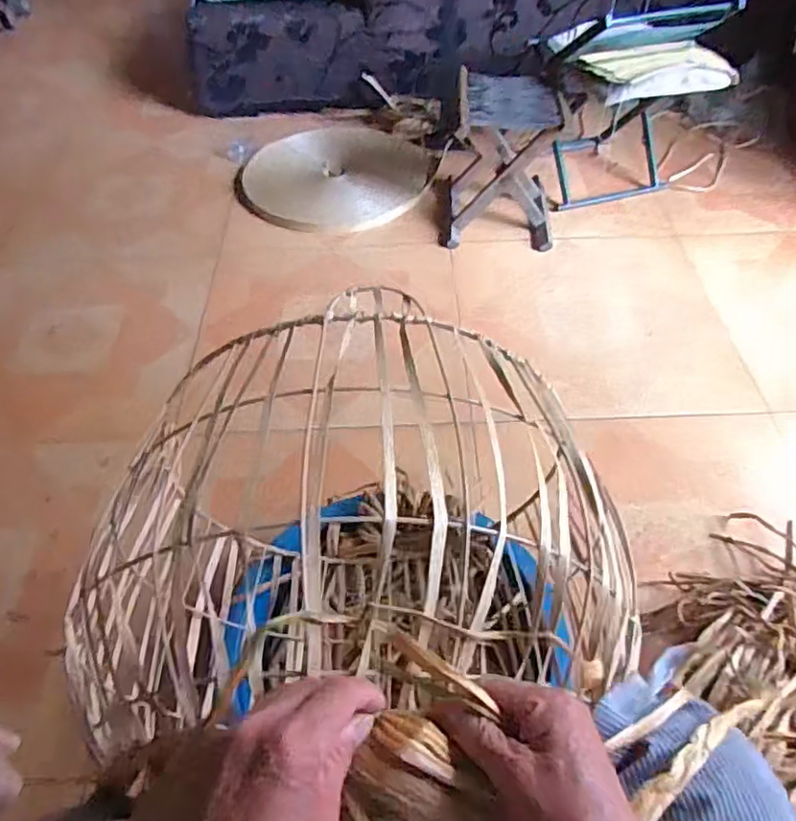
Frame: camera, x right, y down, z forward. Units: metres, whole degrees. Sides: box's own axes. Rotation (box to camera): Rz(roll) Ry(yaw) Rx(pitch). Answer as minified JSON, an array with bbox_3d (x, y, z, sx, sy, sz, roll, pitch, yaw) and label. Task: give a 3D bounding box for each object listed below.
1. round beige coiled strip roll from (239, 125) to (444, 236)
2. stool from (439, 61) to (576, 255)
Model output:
[{"bbox_3d":[-0.186,-0.663,1.764,0.520,0.036,0.467,19,58,15],"label":"round beige coiled strip roll"},{"bbox_3d":[0.260,-0.644,1.574,0.292,0.304,0.347,2,53,4],"label":"stool"}]

